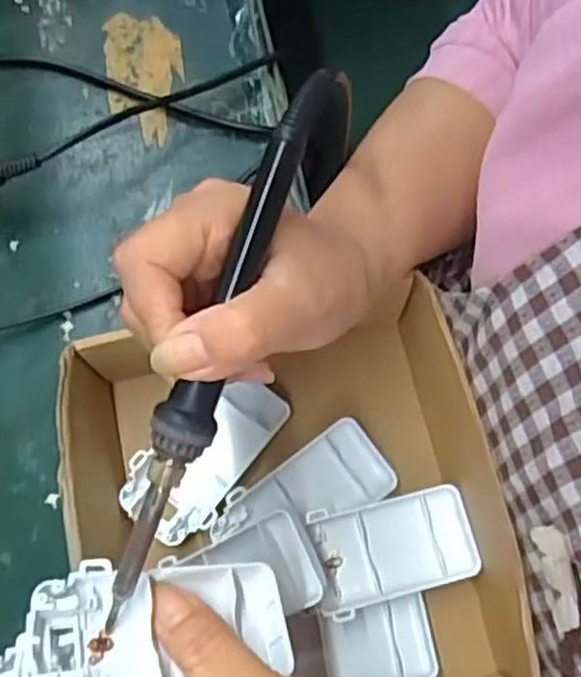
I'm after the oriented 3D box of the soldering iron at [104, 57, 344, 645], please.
[{"bbox_3d":[-0.025,0.005,0.263,0.019,0.017,0.209,21,90,8],"label":"soldering iron"}]

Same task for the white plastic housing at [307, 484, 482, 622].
[{"bbox_3d":[0.052,0.104,0.368,0.078,0.013,0.049,-12,73,-2],"label":"white plastic housing"}]

